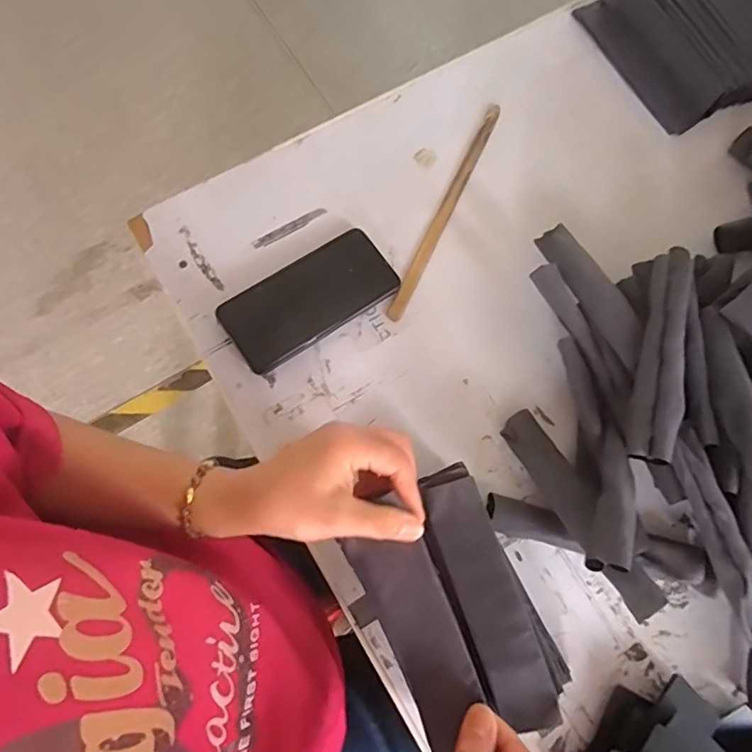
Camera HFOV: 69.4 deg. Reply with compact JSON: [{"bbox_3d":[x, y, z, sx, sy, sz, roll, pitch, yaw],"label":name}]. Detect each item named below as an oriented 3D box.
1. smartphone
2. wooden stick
[{"bbox_3d":[-0.063,-0.074,0.517,0.163,0.014,0.076,-33,79,-10],"label":"smartphone"},{"bbox_3d":[0.072,-0.172,0.556,0.015,0.005,0.264,25,76,4],"label":"wooden stick"}]

